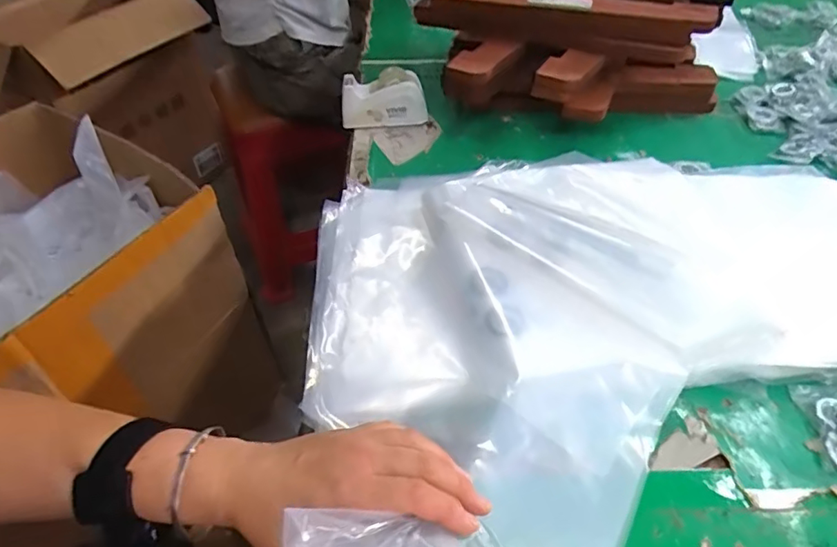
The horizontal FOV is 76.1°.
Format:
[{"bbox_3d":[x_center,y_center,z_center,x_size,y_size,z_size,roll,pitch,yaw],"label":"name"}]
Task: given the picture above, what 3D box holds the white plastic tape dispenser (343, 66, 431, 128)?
[{"bbox_3d":[-0.049,-0.239,0.727,0.114,0.057,0.050,-4,46,-1],"label":"white plastic tape dispenser"}]

